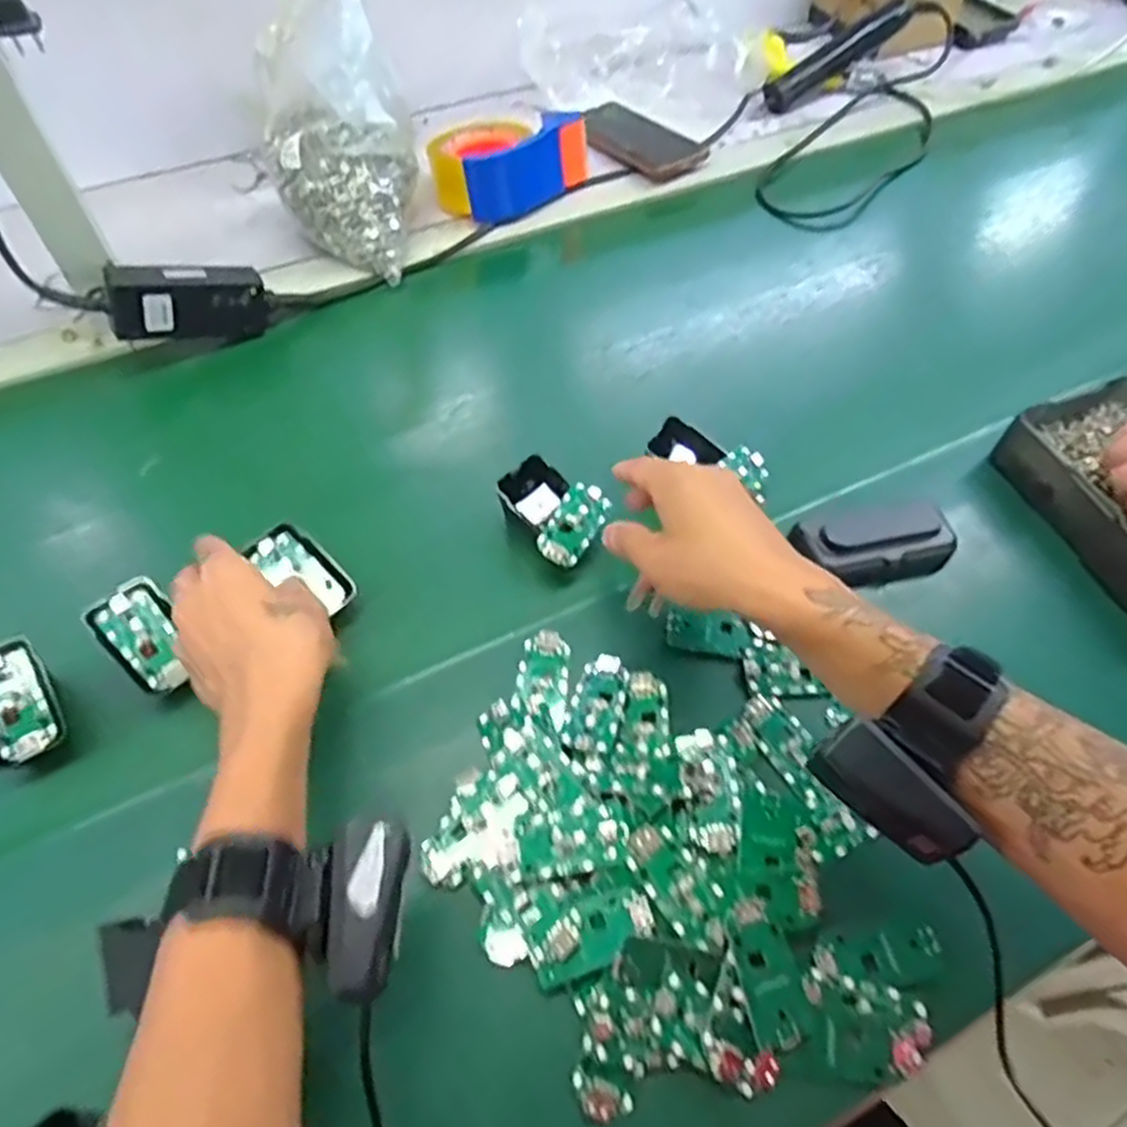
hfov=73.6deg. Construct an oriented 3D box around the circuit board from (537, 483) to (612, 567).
[{"bbox_3d":[0.007,-0.026,0.509,0.032,0.011,0.064,23,60,15],"label":"circuit board"}]

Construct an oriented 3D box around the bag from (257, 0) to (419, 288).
[{"bbox_3d":[-0.189,-0.350,0.634,0.121,0.178,0.103,-14,58,-8],"label":"bag"}]

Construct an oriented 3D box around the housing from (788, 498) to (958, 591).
[{"bbox_3d":[0.214,-0.015,0.509,0.105,0.024,0.055,-16,58,-10],"label":"housing"}]

